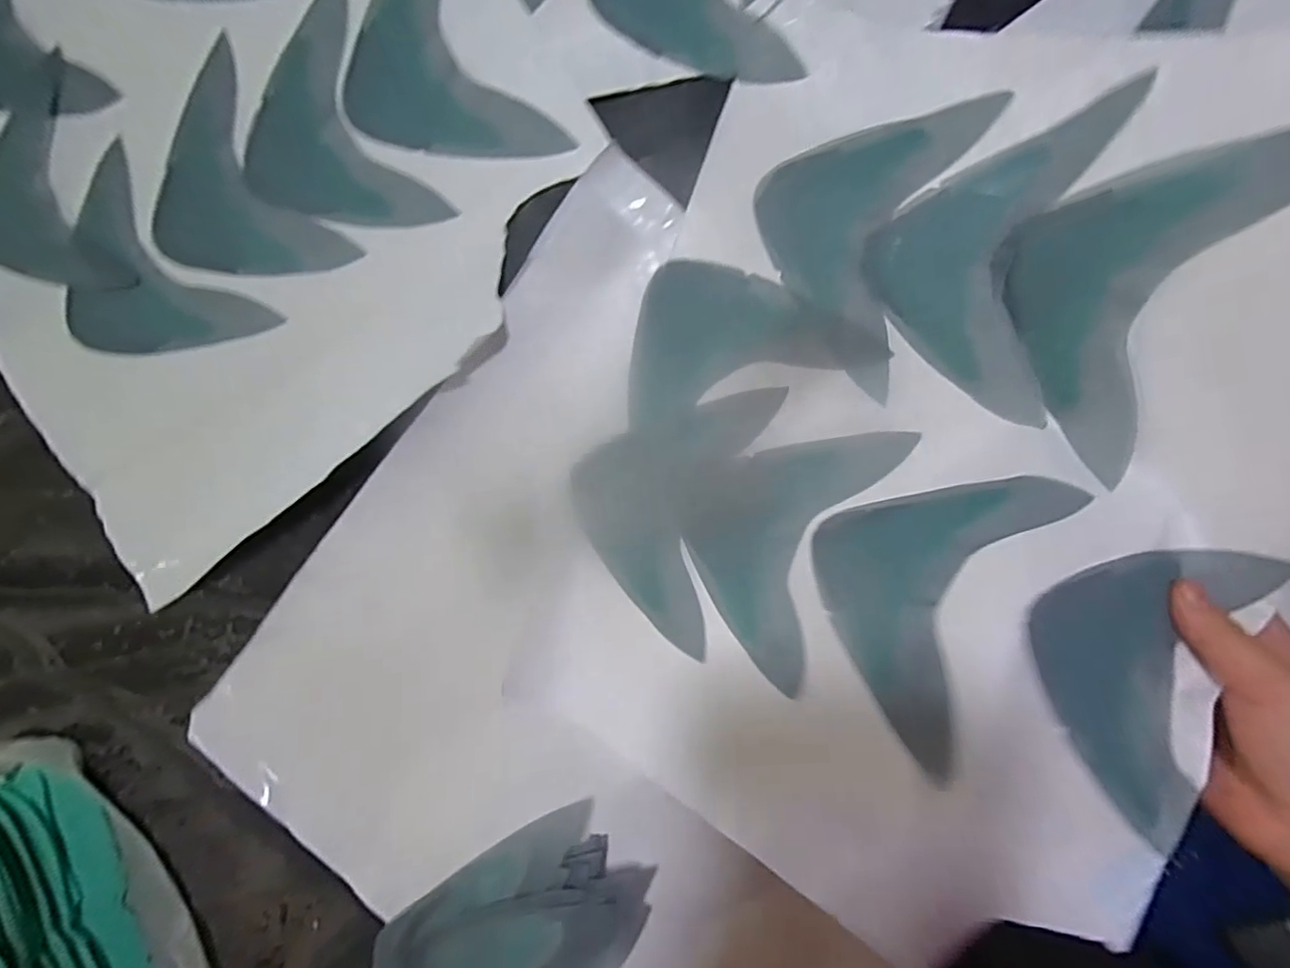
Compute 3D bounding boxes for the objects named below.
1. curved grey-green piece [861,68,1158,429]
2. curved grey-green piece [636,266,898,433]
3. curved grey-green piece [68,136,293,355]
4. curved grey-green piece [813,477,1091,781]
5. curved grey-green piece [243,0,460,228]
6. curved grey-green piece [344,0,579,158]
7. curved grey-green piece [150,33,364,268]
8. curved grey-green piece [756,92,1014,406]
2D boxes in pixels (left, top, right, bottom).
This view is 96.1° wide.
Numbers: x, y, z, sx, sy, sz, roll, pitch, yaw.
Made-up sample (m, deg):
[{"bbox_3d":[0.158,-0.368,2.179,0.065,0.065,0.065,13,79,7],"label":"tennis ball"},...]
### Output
[{"bbox_3d":[0.197,-0.135,0.349,0.115,0.011,0.172,14,103,23],"label":"curved grey-green piece"},{"bbox_3d":[0.060,-0.104,0.379,0.161,0.008,0.093,-15,90,6],"label":"curved grey-green piece"},{"bbox_3d":[-0.353,-0.139,0.407,0.108,0.007,0.169,-44,83,0],"label":"curved grey-green piece"},{"bbox_3d":[0.149,0.052,0.328,0.112,0.010,0.176,22,64,43],"label":"curved grey-green piece"},{"bbox_3d":[-0.218,-0.232,0.394,0.114,0.004,0.169,-27,89,6],"label":"curved grey-green piece"},{"bbox_3d":[-0.140,-0.274,0.383,0.118,0.005,0.165,-24,90,6],"label":"curved grey-green piece"},{"bbox_3d":[-0.292,-0.200,0.406,0.115,0.012,0.177,-34,88,6],"label":"curved grey-green piece"},{"bbox_3d":[0.127,-0.161,0.365,0.114,0.015,0.175,21,94,5],"label":"curved grey-green piece"}]

